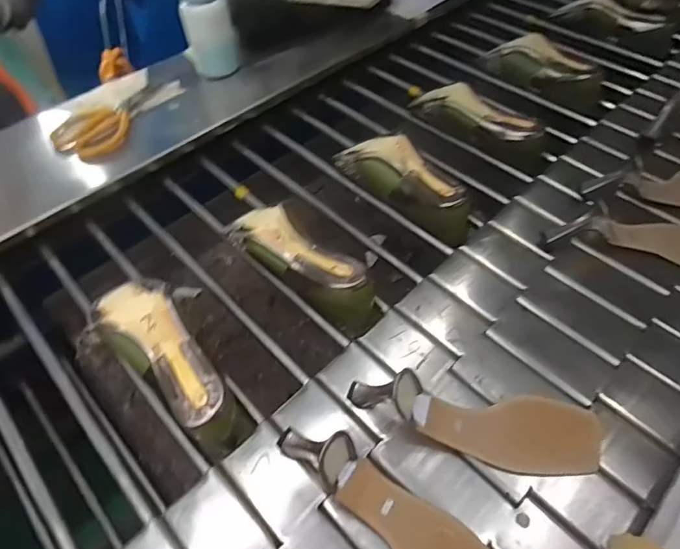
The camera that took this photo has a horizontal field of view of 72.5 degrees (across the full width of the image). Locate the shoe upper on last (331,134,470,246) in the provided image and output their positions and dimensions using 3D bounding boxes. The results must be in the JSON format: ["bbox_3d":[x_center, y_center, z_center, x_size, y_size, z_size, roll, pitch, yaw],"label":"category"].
[{"bbox_3d":[0.091,-0.133,0.634,0.211,0.065,0.076,34,59,26],"label":"shoe upper on last"}]

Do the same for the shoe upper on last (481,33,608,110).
[{"bbox_3d":[0.344,-0.348,0.784,0.201,0.062,0.076,28,57,23],"label":"shoe upper on last"}]

